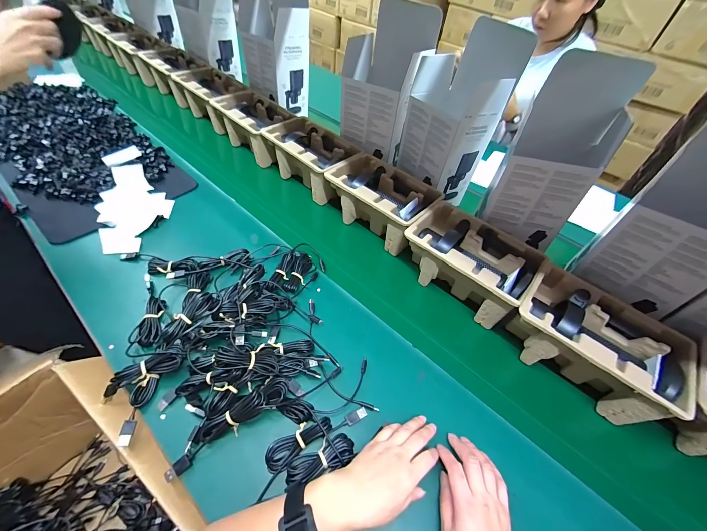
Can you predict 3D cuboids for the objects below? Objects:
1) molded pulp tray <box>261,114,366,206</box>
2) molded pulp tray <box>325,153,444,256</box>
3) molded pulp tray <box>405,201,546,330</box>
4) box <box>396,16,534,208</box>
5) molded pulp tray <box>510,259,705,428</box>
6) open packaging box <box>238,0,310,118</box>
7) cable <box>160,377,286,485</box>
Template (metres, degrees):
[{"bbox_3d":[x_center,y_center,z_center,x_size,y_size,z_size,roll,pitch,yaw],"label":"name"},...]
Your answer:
[{"bbox_3d":[-0.108,-0.266,0.752,0.241,0.102,0.132,38,55,24],"label":"molded pulp tray"},{"bbox_3d":[0.059,-0.133,0.659,0.228,0.101,0.151,36,54,23],"label":"molded pulp tray"},{"bbox_3d":[0.215,-0.005,0.570,0.224,0.100,0.145,36,54,23],"label":"molded pulp tray"},{"bbox_3d":[0.216,-0.330,0.651,0.141,0.301,0.163,-18,54,-21],"label":"box"},{"bbox_3d":[0.372,0.123,0.472,0.222,0.109,0.136,37,55,24],"label":"molded pulp tray"},{"bbox_3d":[-0.229,-0.647,0.877,0.156,0.301,0.172,-28,58,-27],"label":"open packaging box"},{"bbox_3d":[-0.162,0.204,0.383,0.167,0.030,0.038,-35,60,-16],"label":"cable"}]

